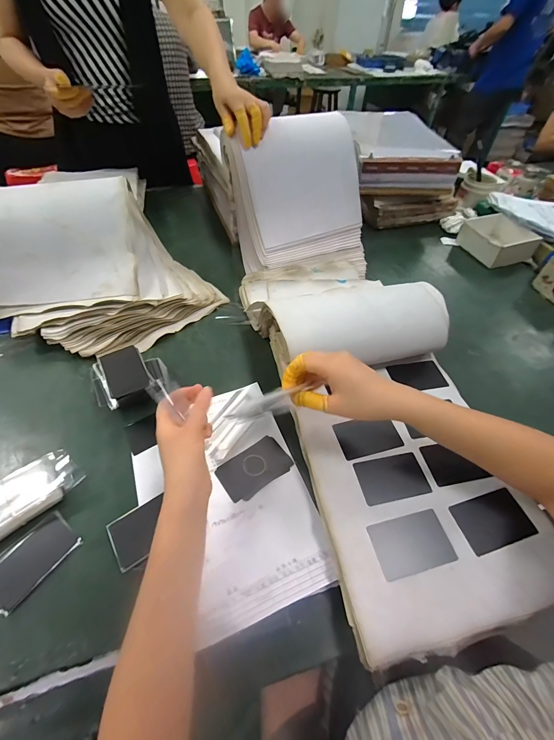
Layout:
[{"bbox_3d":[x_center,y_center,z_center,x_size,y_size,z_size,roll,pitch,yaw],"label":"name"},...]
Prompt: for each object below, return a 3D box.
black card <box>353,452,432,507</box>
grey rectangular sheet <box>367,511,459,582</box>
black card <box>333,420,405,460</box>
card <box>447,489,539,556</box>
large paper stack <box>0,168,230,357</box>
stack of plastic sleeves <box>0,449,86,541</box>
[{"bbox_3d":[0.145,0.136,0.398,0.085,0.004,0.054,-8,52,-10],"label":"black card"},{"bbox_3d":[0.150,0.192,0.351,0.084,0.004,0.054,-12,52,-7],"label":"grey rectangular sheet"},{"bbox_3d":[0.125,0.090,0.434,0.084,0.004,0.052,-11,55,-13],"label":"black card"},{"bbox_3d":[0.252,0.174,0.367,0.086,0.004,0.053,-10,52,-13],"label":"card"},{"bbox_3d":[-0.326,-0.188,0.583,0.302,0.170,0.344,36,58,24],"label":"large paper stack"},{"bbox_3d":[-0.321,0.157,0.393,0.127,0.027,0.066,-37,61,-27],"label":"stack of plastic sleeves"}]

